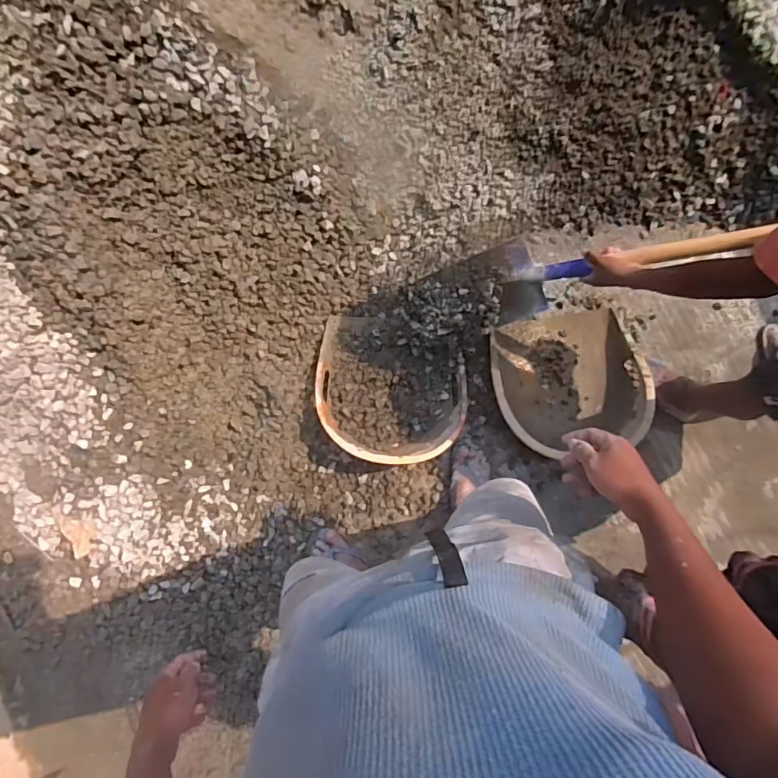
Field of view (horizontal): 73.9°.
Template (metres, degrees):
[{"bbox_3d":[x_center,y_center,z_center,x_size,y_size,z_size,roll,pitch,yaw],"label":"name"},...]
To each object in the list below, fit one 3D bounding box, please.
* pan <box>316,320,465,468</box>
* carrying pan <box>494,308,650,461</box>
[{"bbox_3d":[0.005,0.001,1.424,0.404,0.115,0.381,0,85,-1],"label":"pan"},{"bbox_3d":[0.501,-0.024,1.472,0.410,0.174,0.385,-14,86,-2],"label":"carrying pan"}]

